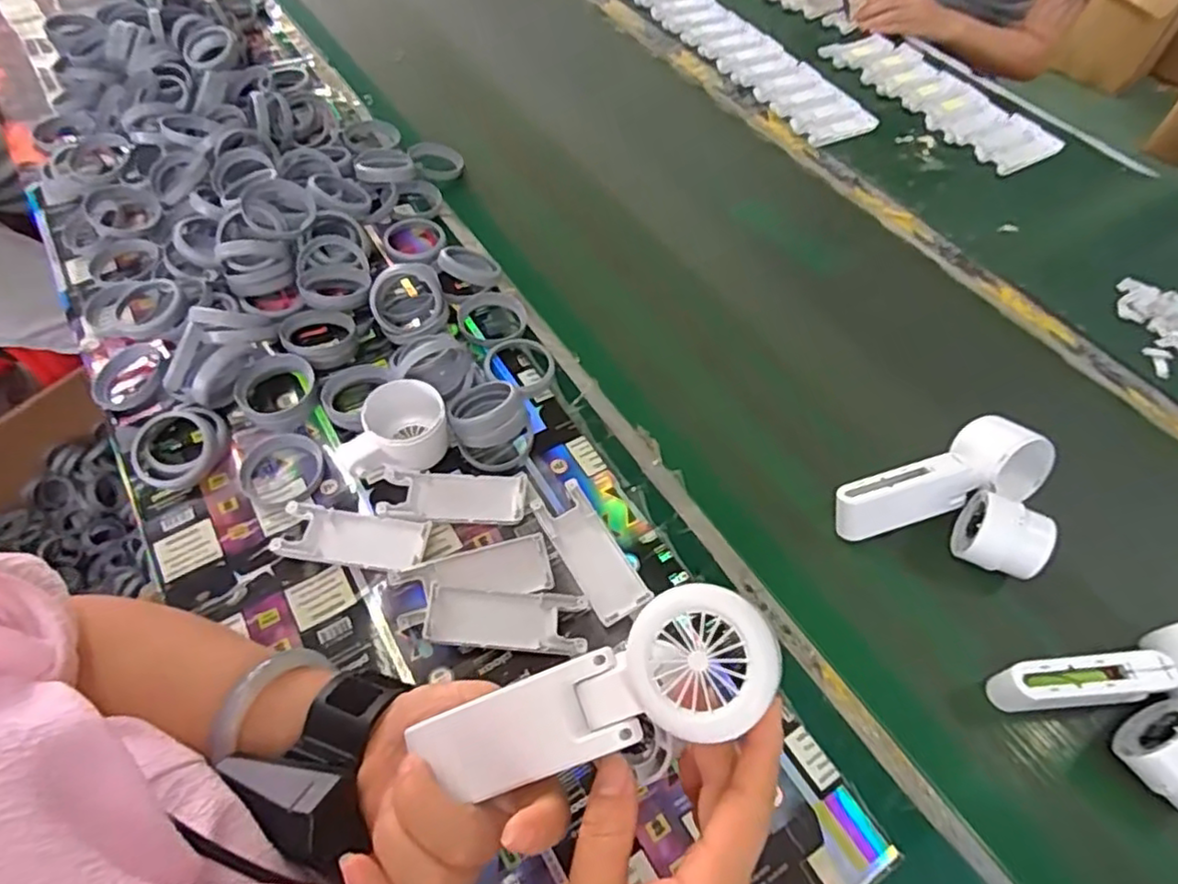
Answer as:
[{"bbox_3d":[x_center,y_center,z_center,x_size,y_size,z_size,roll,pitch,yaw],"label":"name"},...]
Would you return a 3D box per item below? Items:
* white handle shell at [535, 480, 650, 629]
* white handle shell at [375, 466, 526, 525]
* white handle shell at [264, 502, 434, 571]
[{"bbox_3d":[0.001,0.077,0.472,0.041,0.012,0.102,-27,62,-19],"label":"white handle shell"},{"bbox_3d":[-0.100,0.041,0.494,0.103,0.010,0.043,1,57,-3],"label":"white handle shell"},{"bbox_3d":[-0.168,0.068,0.471,0.104,0.016,0.038,9,57,2],"label":"white handle shell"}]

